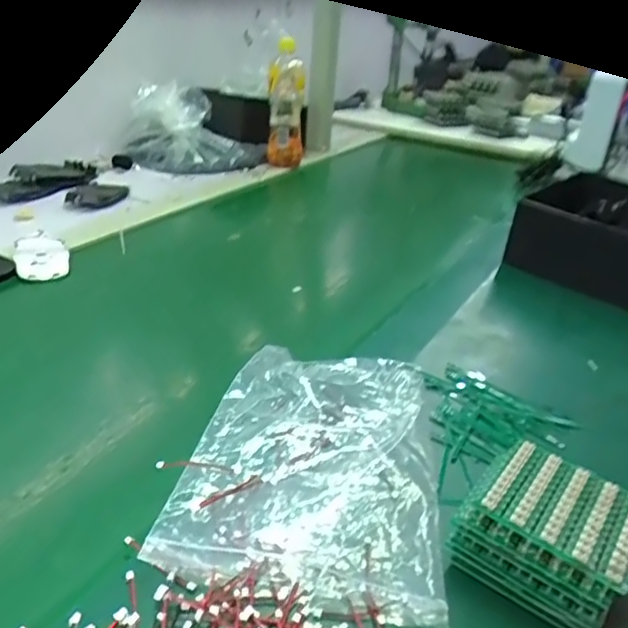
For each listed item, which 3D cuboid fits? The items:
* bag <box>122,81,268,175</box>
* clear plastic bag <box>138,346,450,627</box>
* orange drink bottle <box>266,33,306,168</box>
[{"bbox_3d":[-0.217,-0.327,1.106,0.248,0.137,0.154,2,29,-4],"label":"bag"},{"bbox_3d":[0.005,0.098,0.441,0.168,0.018,0.235,7,29,5],"label":"clear plastic bag"},{"bbox_3d":[-0.049,-0.376,1.097,0.067,0.200,0.053,4,29,1],"label":"orange drink bottle"}]

